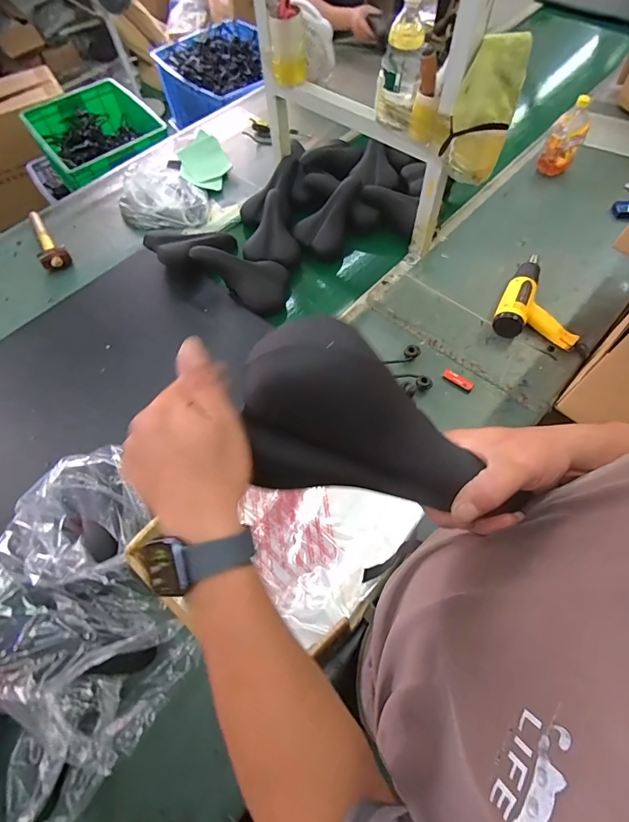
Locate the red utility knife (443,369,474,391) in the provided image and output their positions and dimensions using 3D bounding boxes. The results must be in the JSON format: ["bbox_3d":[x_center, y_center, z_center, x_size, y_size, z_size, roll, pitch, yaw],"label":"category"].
[{"bbox_3d":[0.339,-0.073,0.961,0.073,0.010,0.026,37,69,19],"label":"red utility knife"}]

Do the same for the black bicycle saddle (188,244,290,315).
[{"bbox_3d":[-0.190,-0.369,1.075,0.252,0.082,0.122,26,62,-18],"label":"black bicycle saddle"}]

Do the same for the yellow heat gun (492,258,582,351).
[{"bbox_3d":[0.566,-0.287,1.029,0.199,0.070,0.248,15,64,10],"label":"yellow heat gun"}]

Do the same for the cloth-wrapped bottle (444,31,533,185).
[{"bbox_3d":[0.327,-0.566,0.802,0.108,0.242,0.097,15,64,10],"label":"cloth-wrapped bottle"}]

